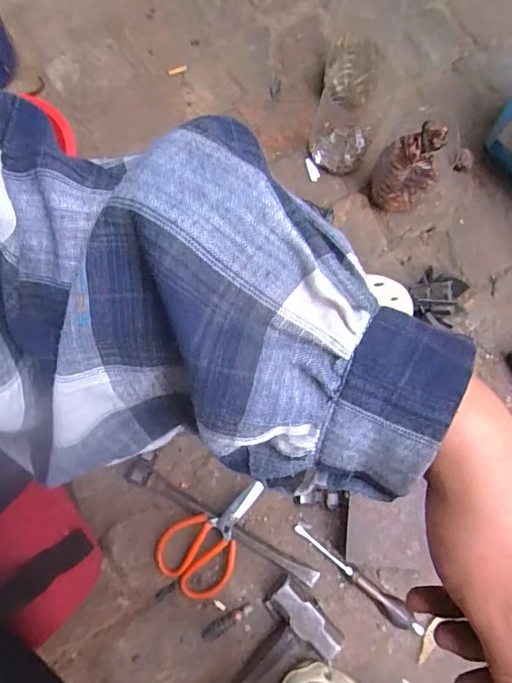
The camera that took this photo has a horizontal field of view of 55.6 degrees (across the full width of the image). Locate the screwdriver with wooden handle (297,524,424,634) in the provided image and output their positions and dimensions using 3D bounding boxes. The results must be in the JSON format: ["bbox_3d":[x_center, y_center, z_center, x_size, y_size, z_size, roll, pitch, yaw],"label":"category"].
[{"bbox_3d":[0.141,0.321,0.662,0.204,0.023,0.027,42,81,7],"label":"screwdriver with wooden handle"}]

